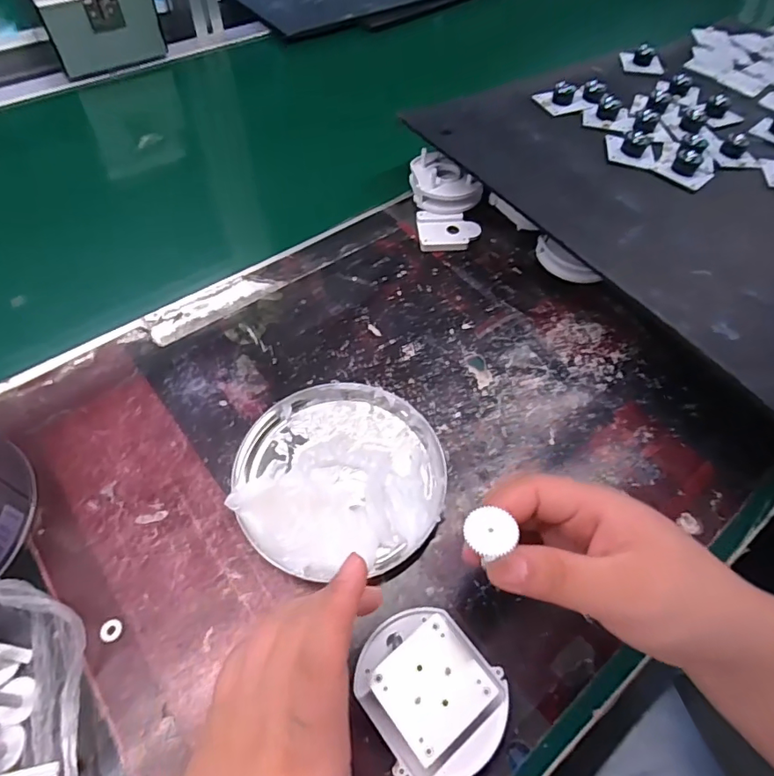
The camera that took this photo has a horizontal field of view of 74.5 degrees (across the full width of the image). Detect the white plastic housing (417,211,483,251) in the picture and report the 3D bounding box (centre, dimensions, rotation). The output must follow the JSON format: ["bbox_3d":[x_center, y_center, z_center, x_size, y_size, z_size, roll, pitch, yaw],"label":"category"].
[{"bbox_3d":[0.056,-0.140,0.457,0.055,0.009,0.042,0,56,-2],"label":"white plastic housing"}]

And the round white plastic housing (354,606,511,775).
[{"bbox_3d":[0.021,0.137,0.232,0.060,0.019,0.069,-27,61,-19],"label":"round white plastic housing"}]

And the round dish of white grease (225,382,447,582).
[{"bbox_3d":[-0.029,0.050,0.316,0.126,0.026,0.123,1,56,-2],"label":"round dish of white grease"}]

